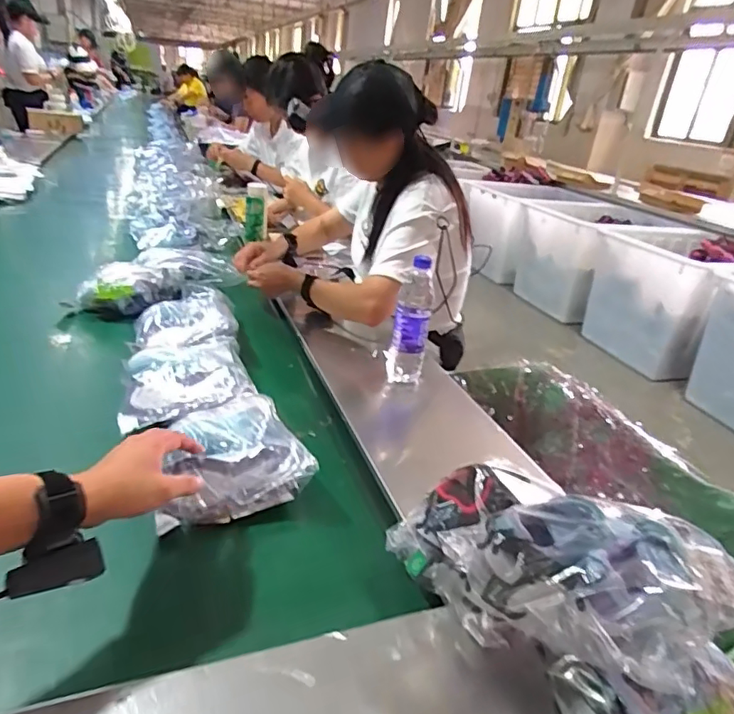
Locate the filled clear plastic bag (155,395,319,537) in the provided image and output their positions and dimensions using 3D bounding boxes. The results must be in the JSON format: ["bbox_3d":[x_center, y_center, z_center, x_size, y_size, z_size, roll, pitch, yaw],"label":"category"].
[{"bbox_3d":[-0.188,0.131,0.724,0.179,0.073,0.174,-6,29,-25],"label":"filled clear plastic bag"}]

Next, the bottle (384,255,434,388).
[{"bbox_3d":[0.079,-0.065,0.963,0.062,0.232,0.070,10,26,6],"label":"bottle"}]

